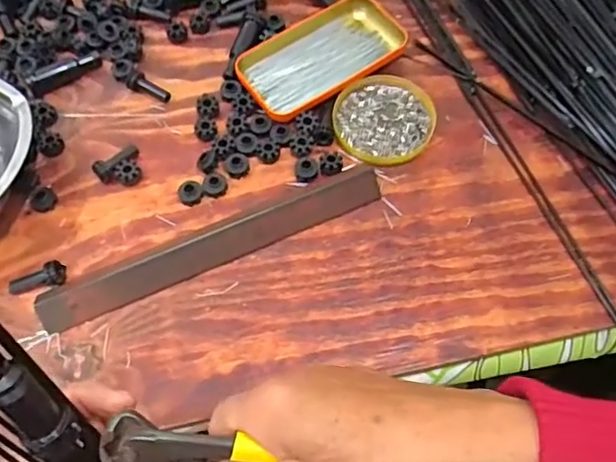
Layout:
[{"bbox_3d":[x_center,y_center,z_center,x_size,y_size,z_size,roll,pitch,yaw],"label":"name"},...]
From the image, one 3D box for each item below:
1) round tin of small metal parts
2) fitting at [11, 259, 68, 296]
[{"bbox_3d":[0.063,-0.097,0.485,0.081,0.015,0.086,-1,62,1],"label":"round tin of small metal parts"},{"bbox_3d":[-0.196,0.037,0.424,0.041,0.019,0.012,-22,64,-9],"label":"fitting"}]

